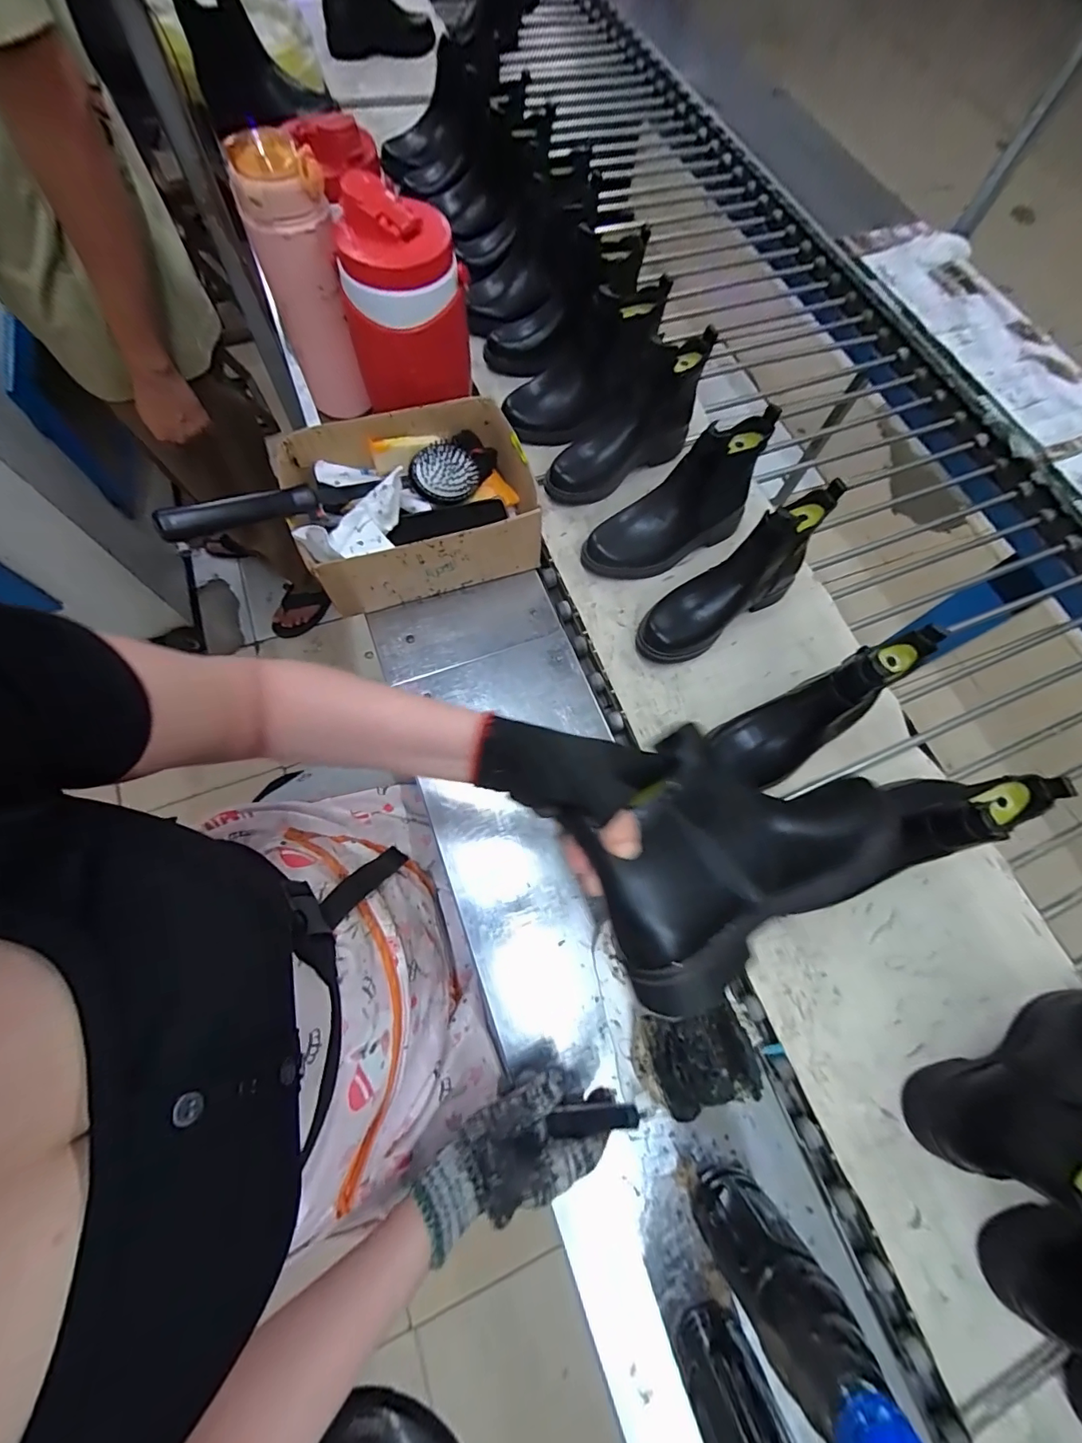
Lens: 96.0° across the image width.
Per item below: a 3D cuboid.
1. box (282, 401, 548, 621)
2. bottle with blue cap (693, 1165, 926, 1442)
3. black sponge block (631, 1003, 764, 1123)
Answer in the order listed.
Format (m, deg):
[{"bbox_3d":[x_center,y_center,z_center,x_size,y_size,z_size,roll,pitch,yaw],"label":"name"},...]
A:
[{"bbox_3d":[-0.156,-0.269,0.620,0.276,0.120,0.202,-18,72,-8],"label":"box"},{"bbox_3d":[0.167,0.389,0.334,0.058,0.224,0.048,-39,76,-15],"label":"bottle with blue cap"},{"bbox_3d":[0.131,0.295,0.437,0.091,0.082,0.078,-15,71,-7],"label":"black sponge block"}]

